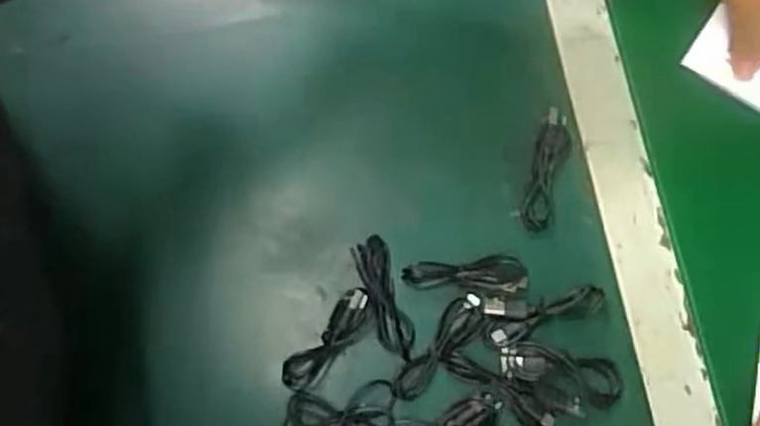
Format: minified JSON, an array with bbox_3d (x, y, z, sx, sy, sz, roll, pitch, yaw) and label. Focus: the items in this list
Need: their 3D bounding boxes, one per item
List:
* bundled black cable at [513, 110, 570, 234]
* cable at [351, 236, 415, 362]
[{"bbox_3d":[0.109,-0.027,0.495,0.024,0.017,0.075,20,75,5],"label":"bundled black cable"},{"bbox_3d":[0.004,0.053,0.477,0.022,0.019,0.075,-17,75,-5],"label":"cable"}]

